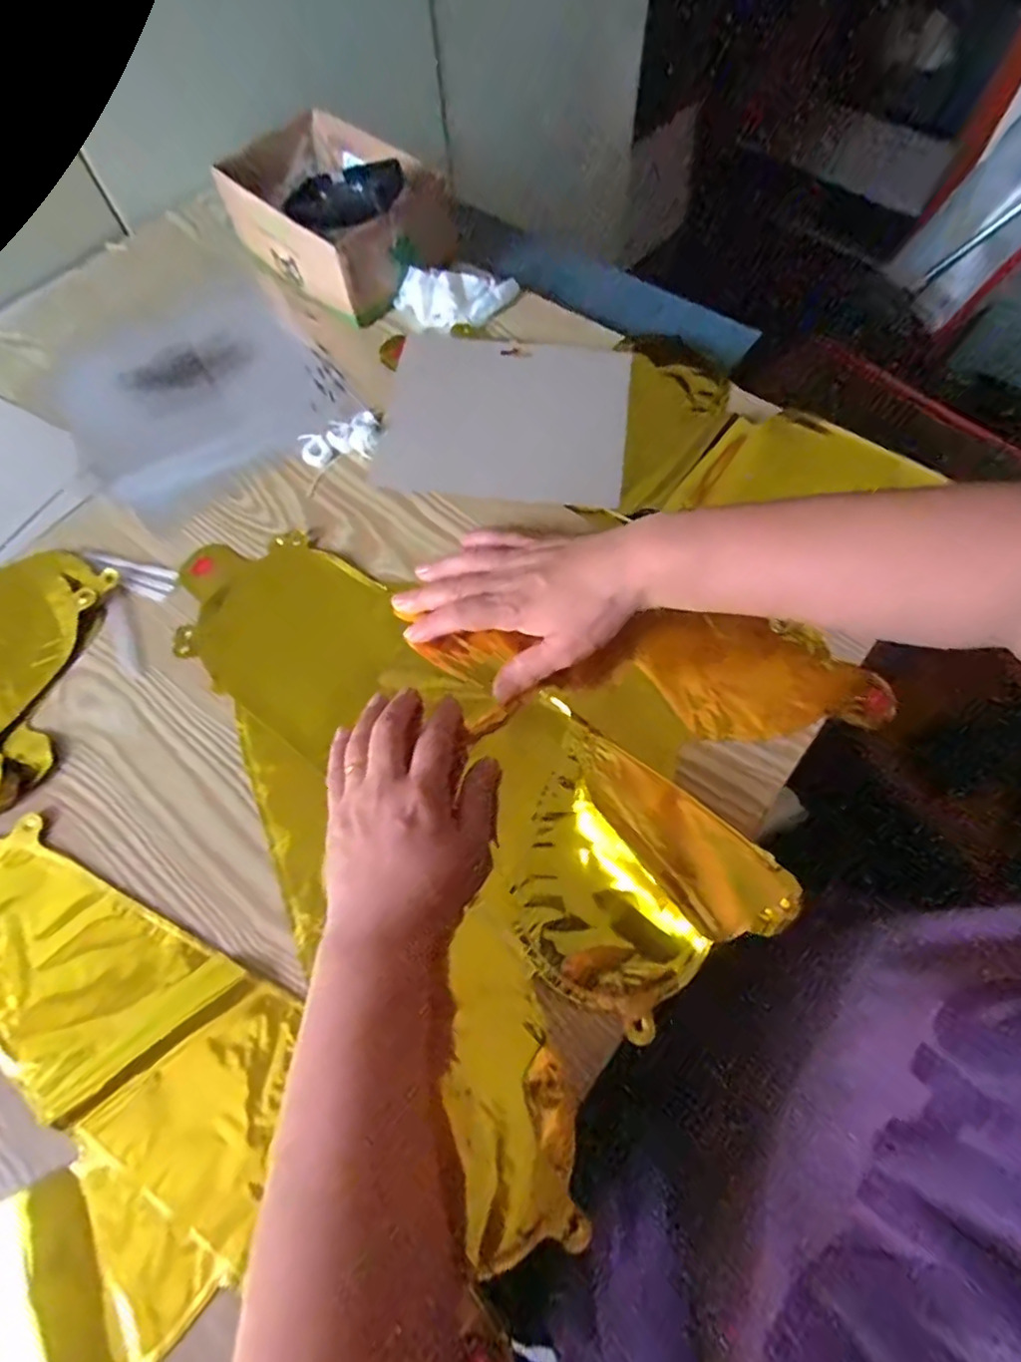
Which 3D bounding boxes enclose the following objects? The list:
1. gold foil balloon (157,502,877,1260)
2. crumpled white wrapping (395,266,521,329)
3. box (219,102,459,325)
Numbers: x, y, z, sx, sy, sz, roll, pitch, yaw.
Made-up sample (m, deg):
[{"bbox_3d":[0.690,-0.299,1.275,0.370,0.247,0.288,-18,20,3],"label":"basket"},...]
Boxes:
[{"bbox_3d":[-0.032,0.019,0.381,0.414,0.028,0.348,37,73,17],"label":"gold foil balloon"},{"bbox_3d":[-0.050,-0.344,0.527,0.109,0.024,0.053,0,66,3],"label":"crumpled white wrapping"},{"bbox_3d":[-0.165,-0.441,0.547,0.207,0.070,0.144,40,74,18],"label":"box"}]

